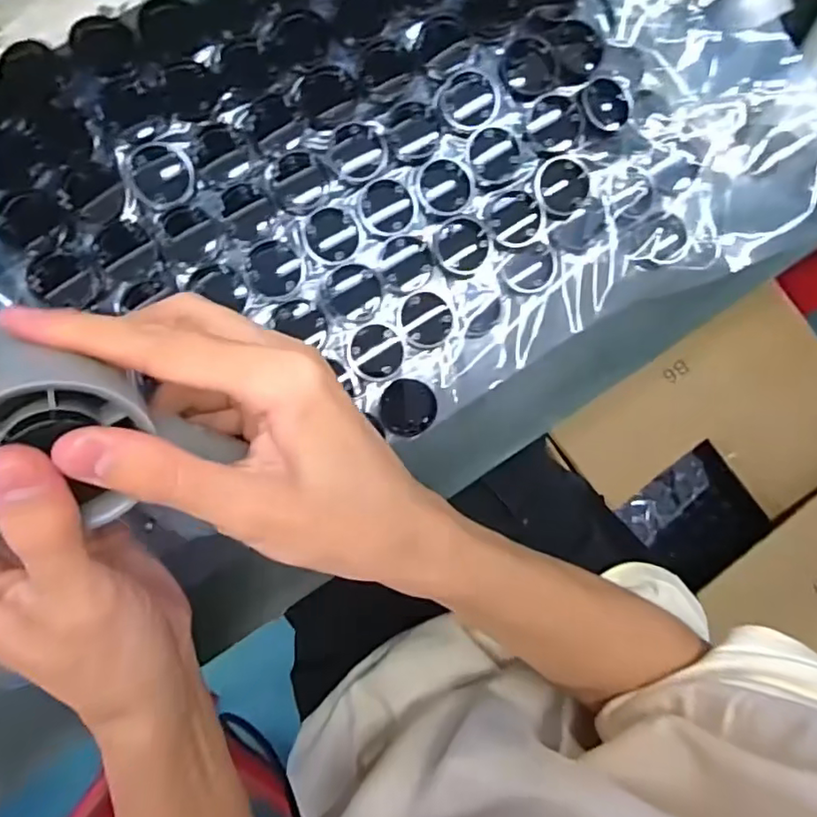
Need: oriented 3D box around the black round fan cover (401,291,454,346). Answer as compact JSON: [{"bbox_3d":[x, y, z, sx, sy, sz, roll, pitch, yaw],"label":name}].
[{"bbox_3d":[0.010,-0.048,0.318,0.027,0.004,0.029,-19,88,-7],"label":"black round fan cover"}]

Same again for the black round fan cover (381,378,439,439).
[{"bbox_3d":[0.000,0.000,0.315,0.030,0.004,0.030,0,85,-6],"label":"black round fan cover"}]

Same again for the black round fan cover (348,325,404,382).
[{"bbox_3d":[-0.017,-0.029,0.311,0.028,0.005,0.030,0,85,-6],"label":"black round fan cover"}]

